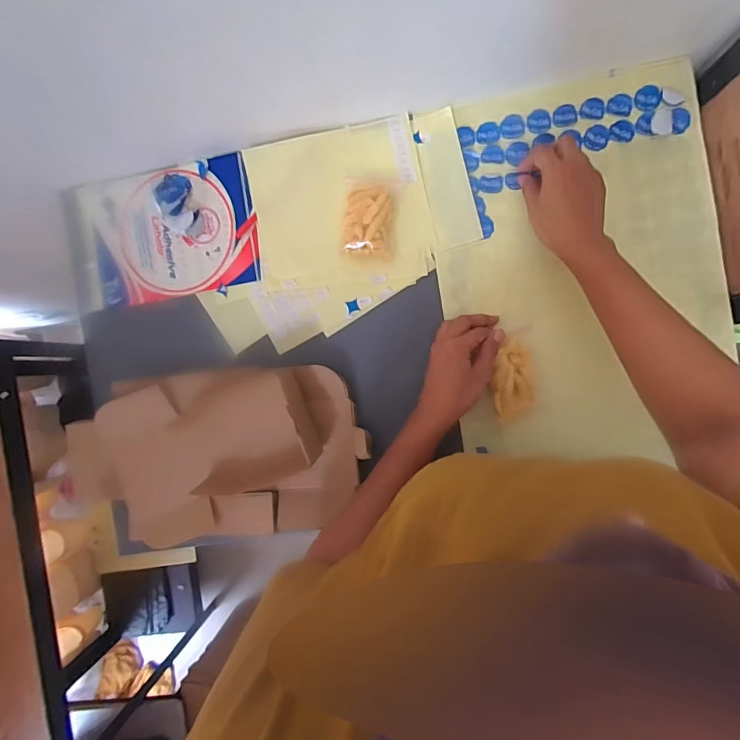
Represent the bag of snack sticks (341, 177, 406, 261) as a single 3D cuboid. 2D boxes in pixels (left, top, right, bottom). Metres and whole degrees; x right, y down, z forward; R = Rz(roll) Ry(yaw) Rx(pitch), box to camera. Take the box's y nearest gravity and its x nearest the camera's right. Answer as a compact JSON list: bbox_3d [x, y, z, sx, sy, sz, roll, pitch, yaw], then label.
[{"bbox_3d":[-0.002,-0.186,0.520,0.065,0.026,0.099,7,93,5],"label":"bag of snack sticks"}]

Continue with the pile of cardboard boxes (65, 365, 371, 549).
[{"bbox_3d":[-0.171,0.103,0.524,0.326,0.075,0.207,-9,91,6],"label":"pile of cardboard boxes"}]

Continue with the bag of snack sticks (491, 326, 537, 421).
[{"bbox_3d":[0.170,-0.001,0.494,0.048,0.031,0.114,12,75,5],"label":"bag of snack sticks"}]

